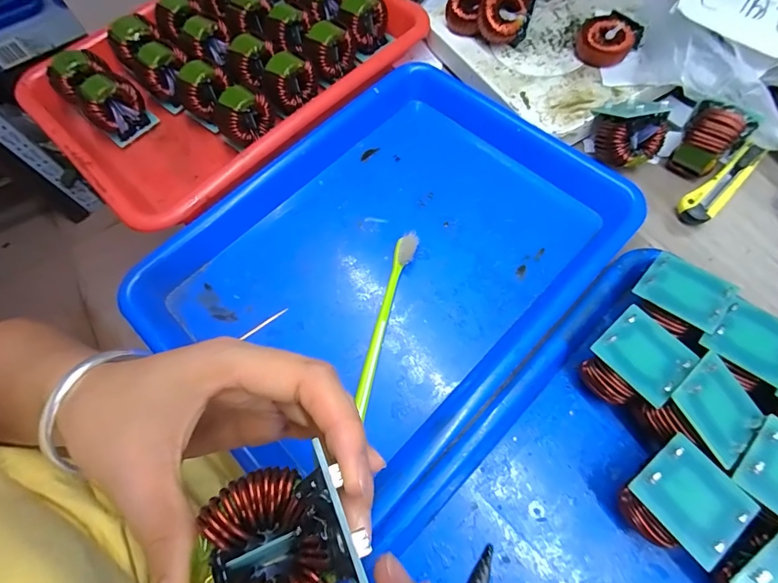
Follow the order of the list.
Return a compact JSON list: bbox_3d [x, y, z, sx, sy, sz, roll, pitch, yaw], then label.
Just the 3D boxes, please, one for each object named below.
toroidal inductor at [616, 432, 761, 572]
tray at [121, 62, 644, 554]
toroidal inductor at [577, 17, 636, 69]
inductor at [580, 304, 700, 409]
[{"bbox_3d":[0.156,0.115,0.227,0.049,0.047,0.049,-34,68,-12],"label":"toroidal inductor"},{"bbox_3d":[-0.004,-0.028,0.321,0.334,0.046,0.255,-43,70,-14],"label":"tray"},{"bbox_3d":[0.189,-0.219,0.359,0.044,0.022,0.037,23,70,14],"label":"toroidal inductor"},{"bbox_3d":[0.150,0.046,0.257,0.049,0.046,0.046,-42,70,-15],"label":"inductor"}]

